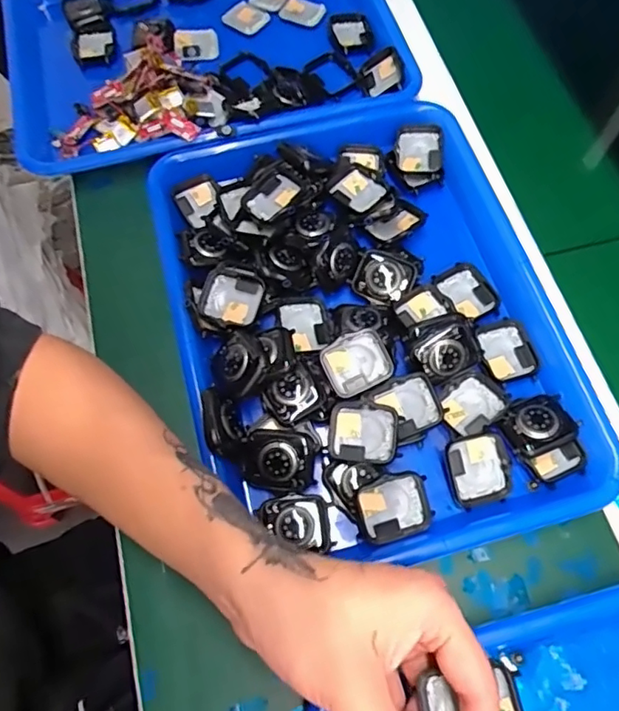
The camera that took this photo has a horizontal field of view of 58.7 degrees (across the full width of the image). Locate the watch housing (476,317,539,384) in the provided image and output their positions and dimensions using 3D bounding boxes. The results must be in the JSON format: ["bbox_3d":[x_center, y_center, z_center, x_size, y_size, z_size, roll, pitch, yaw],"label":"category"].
[{"bbox_3d":[0.138,-0.002,0.387,0.035,0.009,0.045,-15,68,-5],"label":"watch housing"}]

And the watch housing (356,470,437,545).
[{"bbox_3d":[0.052,0.092,0.333,0.042,0.009,0.038,-17,93,-3],"label":"watch housing"}]

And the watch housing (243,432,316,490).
[{"bbox_3d":[-0.019,0.066,0.345,0.042,0.012,0.036,2,94,3],"label":"watch housing"}]

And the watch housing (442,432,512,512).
[{"bbox_3d":[0.106,0.072,0.346,0.038,0.006,0.042,-16,89,-2],"label":"watch housing"}]

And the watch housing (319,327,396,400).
[{"bbox_3d":[0.031,0.005,0.365,0.043,0.006,0.037,-28,90,3],"label":"watch housing"}]

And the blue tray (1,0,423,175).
[{"bbox_3d":[-0.100,-0.282,0.504,0.351,0.047,0.256,-13,68,-4],"label":"blue tray"}]

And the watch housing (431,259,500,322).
[{"bbox_3d":[0.117,-0.047,0.404,0.033,0.007,0.046,-29,70,-10],"label":"watch housing"}]

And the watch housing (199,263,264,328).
[{"bbox_3d":[-0.053,-0.042,0.378,0.041,0.008,0.044,19,69,9],"label":"watch housing"}]

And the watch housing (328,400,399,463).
[{"bbox_3d":[0.034,0.048,0.349,0.044,0.006,0.035,6,78,20],"label":"watch housing"}]

